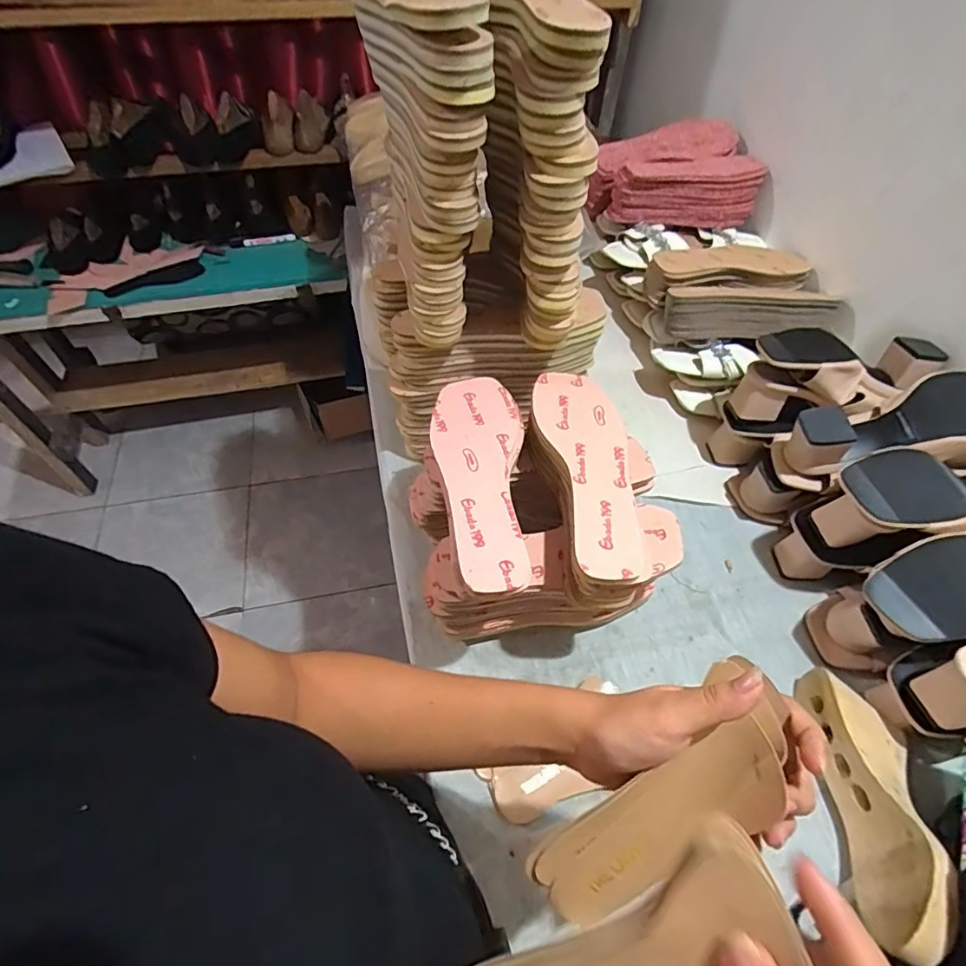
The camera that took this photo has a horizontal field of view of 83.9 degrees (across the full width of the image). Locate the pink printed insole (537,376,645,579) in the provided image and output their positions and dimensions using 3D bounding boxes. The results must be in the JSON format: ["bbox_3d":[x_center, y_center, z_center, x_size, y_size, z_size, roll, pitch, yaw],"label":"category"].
[{"bbox_3d":[0.103,-0.020,0.504,0.078,0.007,0.234,-6,55,-8],"label":"pink printed insole"}]

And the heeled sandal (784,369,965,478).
[{"bbox_3d":[0.463,-0.057,0.598,0.234,0.096,0.091,-13,54,5],"label":"heeled sandal"}]

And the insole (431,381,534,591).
[{"bbox_3d":[-0.001,-0.016,0.490,0.083,0.008,0.235,-3,54,-5],"label":"insole"}]

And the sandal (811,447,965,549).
[{"bbox_3d":[0.475,0.015,0.561,0.229,0.079,0.089,-11,55,-10],"label":"sandal"}]

